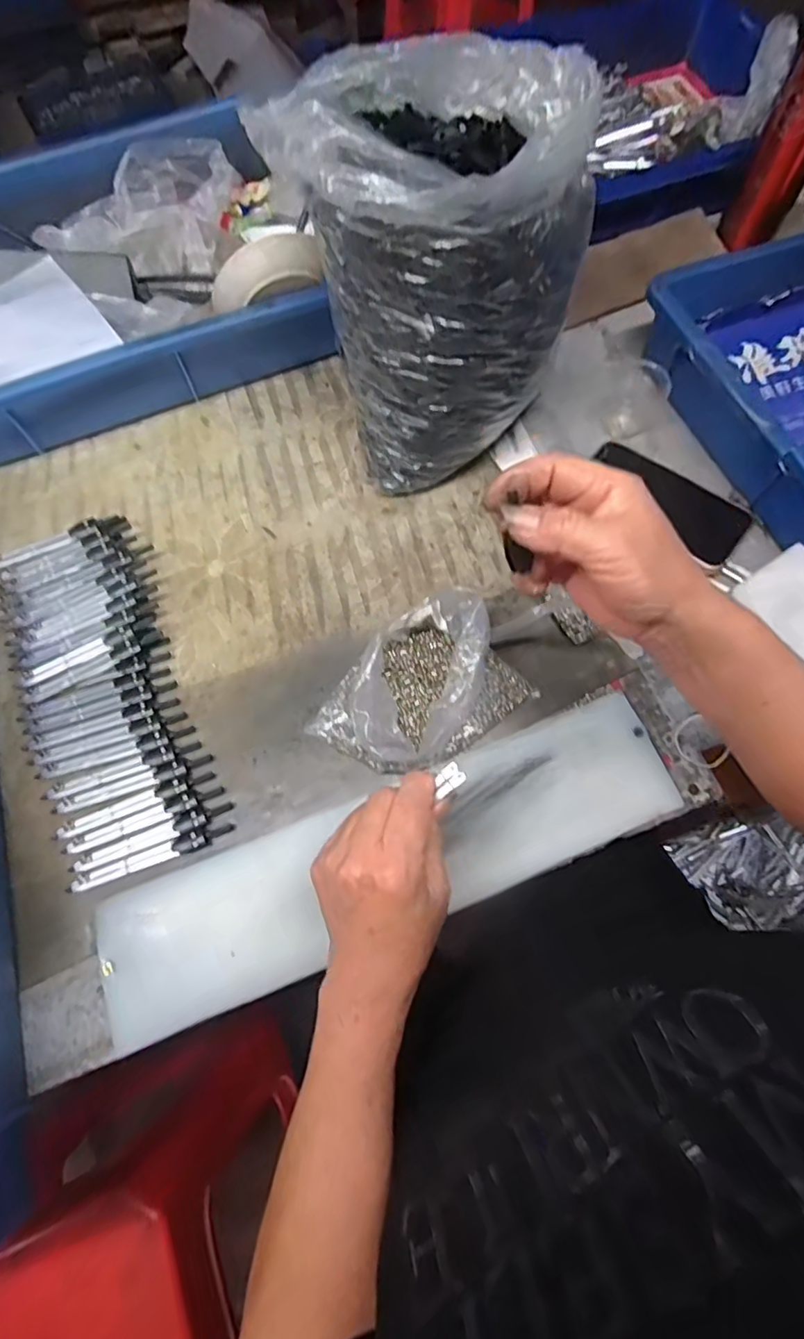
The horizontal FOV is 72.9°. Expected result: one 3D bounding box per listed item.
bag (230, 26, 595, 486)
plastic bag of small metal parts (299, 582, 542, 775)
[{"bbox_3d":[0.028,-0.275,0.420,0.181,0.239,0.170,14,70,5],"label":"bag"},{"bbox_3d":[0.012,0.016,0.398,0.151,0.050,0.099,-33,73,-11],"label":"plastic bag of small metal parts"}]

